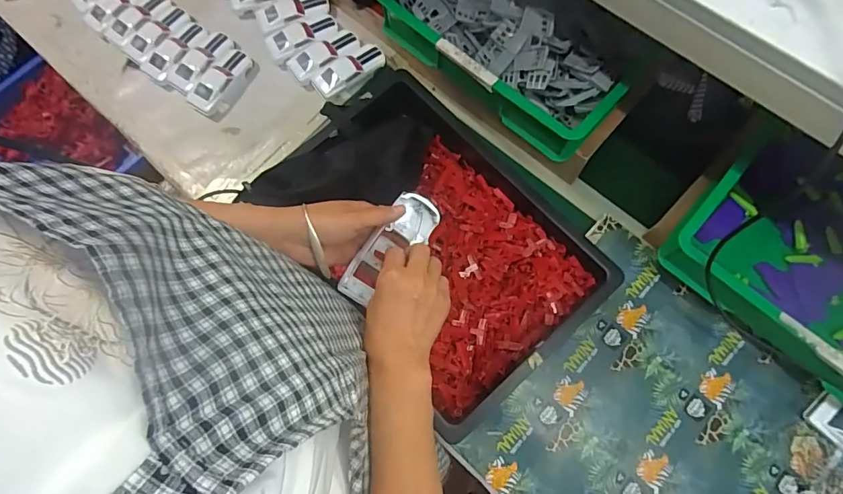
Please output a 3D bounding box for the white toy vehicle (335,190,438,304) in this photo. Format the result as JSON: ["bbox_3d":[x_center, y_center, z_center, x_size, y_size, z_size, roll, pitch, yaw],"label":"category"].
[{"bbox_3d":[-0.038,-0.001,0.519,0.054,0.042,0.130,42,88,-17],"label":"white toy vehicle"}]

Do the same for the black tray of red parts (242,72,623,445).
[{"bbox_3d":[0.006,-0.016,0.687,0.326,0.096,0.482,-37,75,-9],"label":"black tray of red parts"}]

